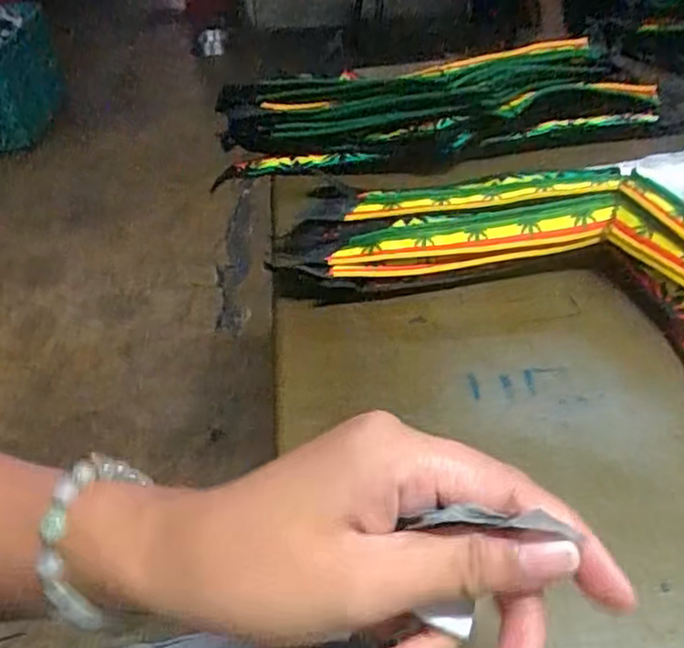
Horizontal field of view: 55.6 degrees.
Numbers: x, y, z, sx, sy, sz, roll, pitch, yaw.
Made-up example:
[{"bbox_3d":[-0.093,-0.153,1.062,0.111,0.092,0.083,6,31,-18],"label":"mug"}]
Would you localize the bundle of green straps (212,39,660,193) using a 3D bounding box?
[{"bbox_3d":[0.081,-0.174,0.510,0.366,0.067,0.105,-5,45,1],"label":"bundle of green straps"}]

